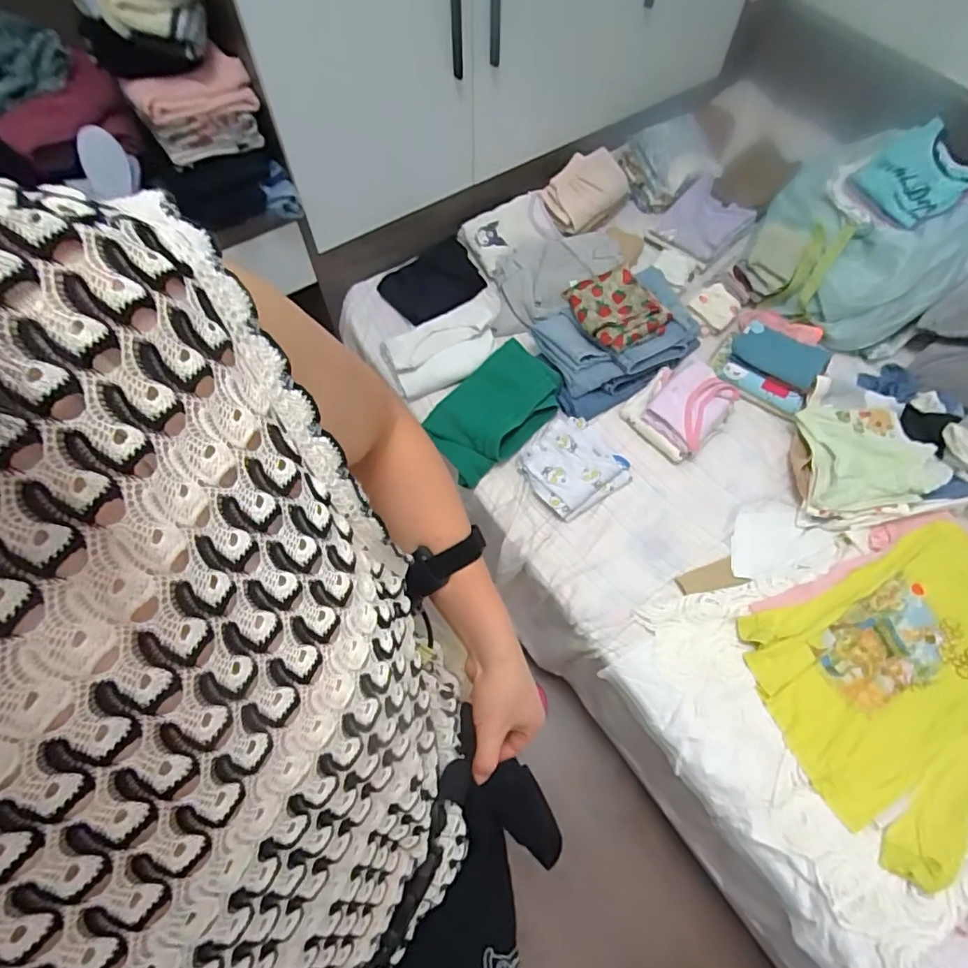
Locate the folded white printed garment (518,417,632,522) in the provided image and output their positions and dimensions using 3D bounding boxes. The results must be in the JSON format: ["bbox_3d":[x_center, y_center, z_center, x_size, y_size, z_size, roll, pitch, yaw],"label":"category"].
[{"bbox_3d":[0.171,-0.037,1.045,0.179,0.063,0.174,-33,66,-14],"label":"folded white printed garment"}]

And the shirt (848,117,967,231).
[{"bbox_3d":[0.821,-0.586,1.025,0.168,0.031,0.171,-34,86,1],"label":"shirt"}]

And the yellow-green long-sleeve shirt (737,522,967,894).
[{"bbox_3d":[0.680,0.309,0.833,0.460,0.031,0.372,-22,64,-9],"label":"yellow-green long-sleeve shirt"}]

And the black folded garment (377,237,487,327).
[{"bbox_3d":[-0.125,-0.470,1.255,0.222,0.069,0.156,-29,65,-12],"label":"black folded garment"}]

